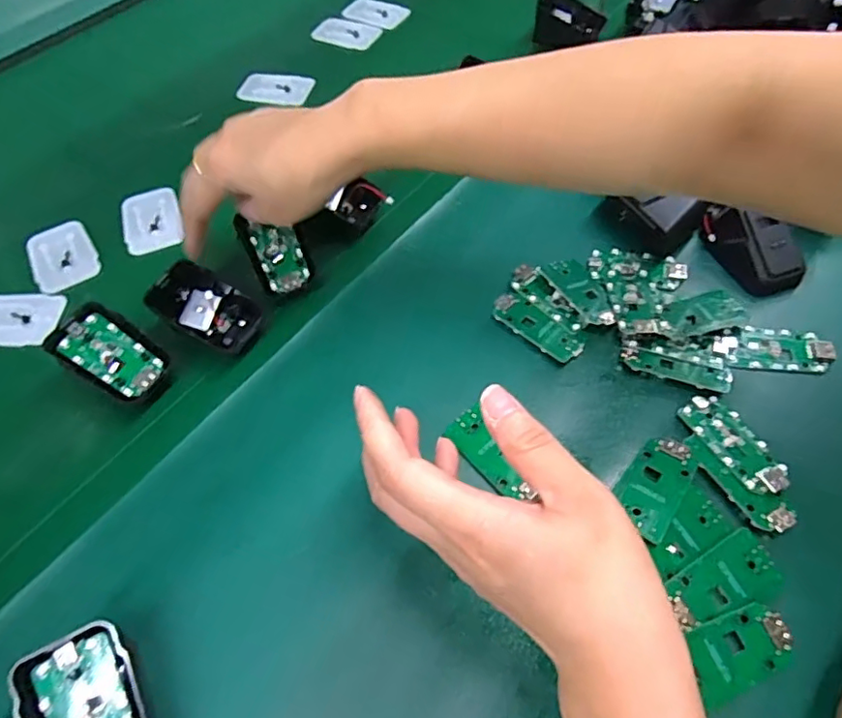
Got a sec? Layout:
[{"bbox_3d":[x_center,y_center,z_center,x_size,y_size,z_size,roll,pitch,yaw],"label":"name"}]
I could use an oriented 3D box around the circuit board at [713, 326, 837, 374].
[{"bbox_3d":[0.222,-0.007,0.359,0.068,0.006,0.031,6,56,6],"label":"circuit board"}]

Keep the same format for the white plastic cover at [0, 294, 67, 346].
[{"bbox_3d":[-0.290,-0.029,0.403,0.065,0.007,0.042,-1,56,1],"label":"white plastic cover"}]

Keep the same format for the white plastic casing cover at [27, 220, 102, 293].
[{"bbox_3d":[-0.276,-0.079,0.438,0.046,0.007,0.067,-29,60,-17],"label":"white plastic casing cover"}]

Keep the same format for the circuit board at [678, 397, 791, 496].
[{"bbox_3d":[0.177,0.046,0.320,0.030,0.005,0.063,-24,58,-14],"label":"circuit board"}]

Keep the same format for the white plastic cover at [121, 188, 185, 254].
[{"bbox_3d":[-0.216,-0.113,0.457,0.044,0.007,0.064,-20,58,-11],"label":"white plastic cover"}]

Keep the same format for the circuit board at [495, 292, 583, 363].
[{"bbox_3d":[0.076,-0.021,0.375,0.063,0.009,0.027,35,64,22],"label":"circuit board"}]

